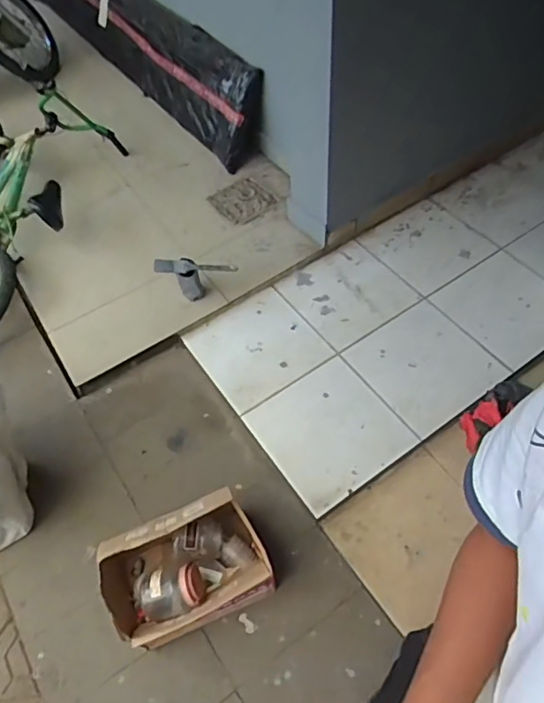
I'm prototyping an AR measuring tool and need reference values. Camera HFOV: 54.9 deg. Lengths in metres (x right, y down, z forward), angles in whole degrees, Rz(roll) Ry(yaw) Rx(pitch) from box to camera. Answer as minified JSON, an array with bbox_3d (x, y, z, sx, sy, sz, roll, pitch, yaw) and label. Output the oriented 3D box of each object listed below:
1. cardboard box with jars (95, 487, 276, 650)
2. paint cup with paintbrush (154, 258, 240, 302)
[{"bbox_3d":[-0.218,0.559,1.353,0.404,0.259,0.255,-23,57,-10],"label":"cardboard box with jars"},{"bbox_3d":[-0.283,-0.270,1.938,0.294,0.192,0.061,3,56,7],"label":"paint cup with paintbrush"}]

